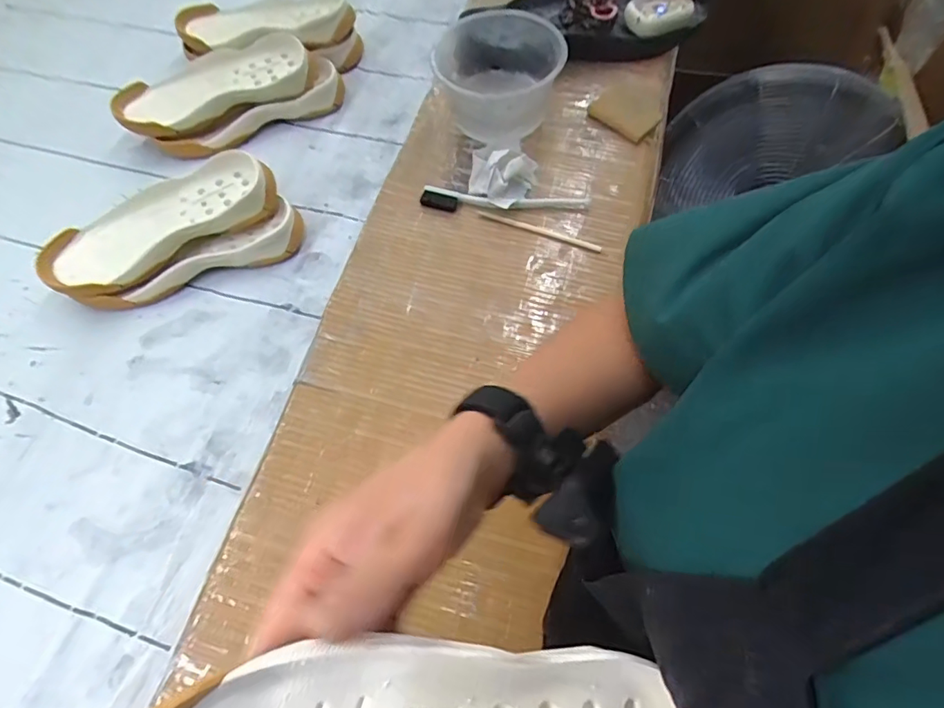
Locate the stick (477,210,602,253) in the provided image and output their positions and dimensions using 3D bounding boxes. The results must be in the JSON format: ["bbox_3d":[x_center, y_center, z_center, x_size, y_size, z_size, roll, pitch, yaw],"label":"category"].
[{"bbox_3d":[0.066,-0.123,0.519,0.127,0.004,0.009,19,65,10],"label":"stick"}]

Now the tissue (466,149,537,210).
[{"bbox_3d":[0.027,-0.186,0.532,0.065,0.036,0.058,32,68,16],"label":"tissue"}]

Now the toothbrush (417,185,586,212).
[{"bbox_3d":[0.033,-0.153,0.529,0.167,0.010,0.027,5,64,3],"label":"toothbrush"}]

